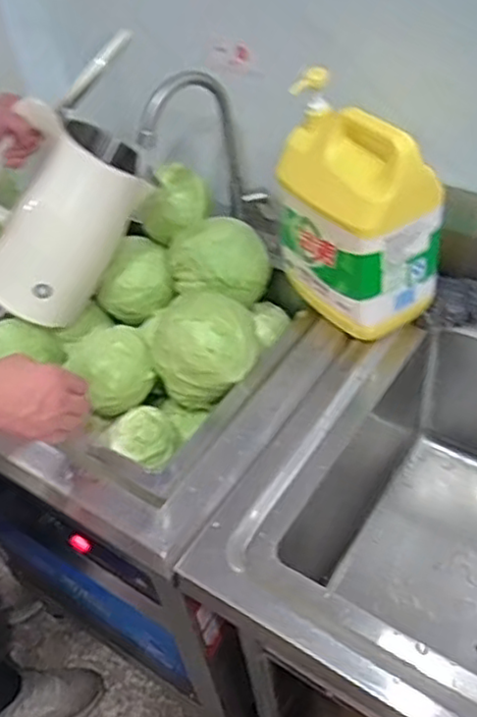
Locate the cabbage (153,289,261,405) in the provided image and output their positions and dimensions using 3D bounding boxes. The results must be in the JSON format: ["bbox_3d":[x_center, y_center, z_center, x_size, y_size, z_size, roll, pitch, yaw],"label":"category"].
[{"bbox_3d":[-0.040,-0.024,0.945,0.135,0.131,0.131,-3,47,4],"label":"cabbage"}]

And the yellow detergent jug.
[{"bbox_3d":[0.151,-0.177,0.885,0.122,0.290,0.185,-31,51,-21],"label":"yellow detergent jug"}]

